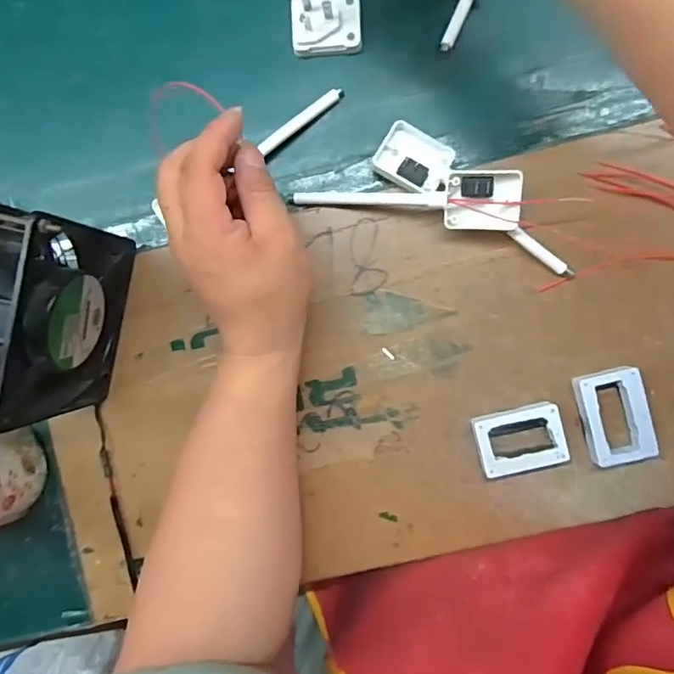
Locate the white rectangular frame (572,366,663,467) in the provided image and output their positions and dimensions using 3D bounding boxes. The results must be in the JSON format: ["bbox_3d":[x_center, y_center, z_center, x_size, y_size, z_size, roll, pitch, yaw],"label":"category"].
[{"bbox_3d":[0.189,0.054,0.369,0.040,0.019,0.061,-15,92,4],"label":"white rectangular frame"}]

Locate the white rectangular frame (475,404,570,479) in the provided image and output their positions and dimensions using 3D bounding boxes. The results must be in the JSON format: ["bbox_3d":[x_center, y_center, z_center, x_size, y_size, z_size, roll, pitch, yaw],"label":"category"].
[{"bbox_3d":[0.124,0.070,0.373,0.057,0.016,0.043,-12,92,4],"label":"white rectangular frame"}]

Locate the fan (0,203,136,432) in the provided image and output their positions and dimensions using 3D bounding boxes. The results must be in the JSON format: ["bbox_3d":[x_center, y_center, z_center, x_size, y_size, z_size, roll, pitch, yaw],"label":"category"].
[{"bbox_3d":[-0.179,-0.013,0.338,0.041,0.121,0.118,15,94,3],"label":"fan"}]

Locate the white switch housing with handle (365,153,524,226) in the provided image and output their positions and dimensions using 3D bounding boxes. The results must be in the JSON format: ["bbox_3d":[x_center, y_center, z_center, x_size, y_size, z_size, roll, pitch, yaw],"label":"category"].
[{"bbox_3d":[0.045,-0.092,0.367,0.150,0.016,0.036,3,93,16],"label":"white switch housing with handle"}]

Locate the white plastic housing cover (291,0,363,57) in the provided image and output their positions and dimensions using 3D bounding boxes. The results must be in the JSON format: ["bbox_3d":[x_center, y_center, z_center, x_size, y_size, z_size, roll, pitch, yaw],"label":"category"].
[{"bbox_3d":[-0.008,-0.217,0.376,0.048,0.019,0.037,-5,93,4],"label":"white plastic housing cover"}]

